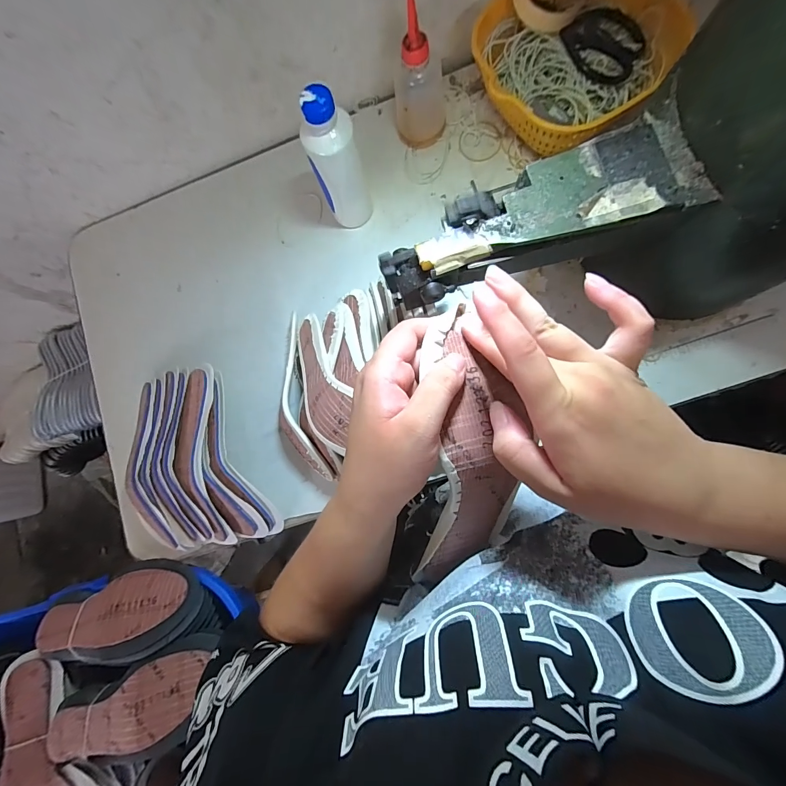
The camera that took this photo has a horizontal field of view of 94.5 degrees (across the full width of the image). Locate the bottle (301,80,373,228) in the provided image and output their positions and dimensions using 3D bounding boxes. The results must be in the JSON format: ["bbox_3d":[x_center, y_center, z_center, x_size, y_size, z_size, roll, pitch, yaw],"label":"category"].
[{"bbox_3d":[-0.065,-0.271,0.423,0.056,0.165,0.060,-10,82,5],"label":"bottle"}]

